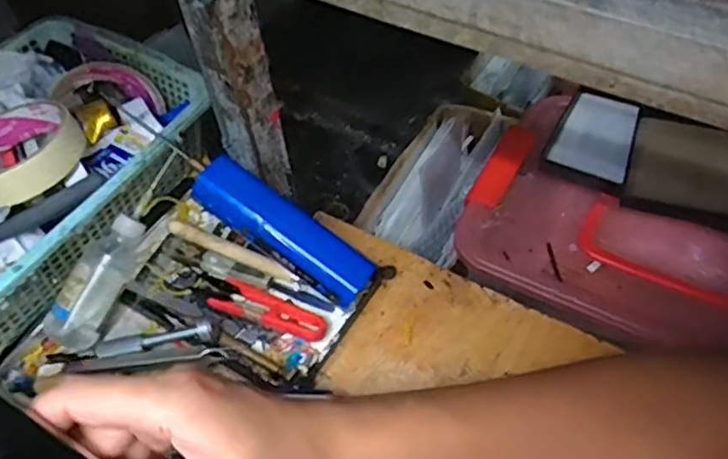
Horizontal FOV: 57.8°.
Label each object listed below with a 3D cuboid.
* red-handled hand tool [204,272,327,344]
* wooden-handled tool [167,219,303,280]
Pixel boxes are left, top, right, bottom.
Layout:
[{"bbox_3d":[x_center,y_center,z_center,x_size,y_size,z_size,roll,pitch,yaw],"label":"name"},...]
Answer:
[{"bbox_3d":[-0.071,0.052,0.451,0.093,0.007,0.025,18,57,16],"label":"red-handled hand tool"},{"bbox_3d":[-0.094,0.015,0.472,0.101,0.015,0.011,19,57,17],"label":"wooden-handled tool"}]

